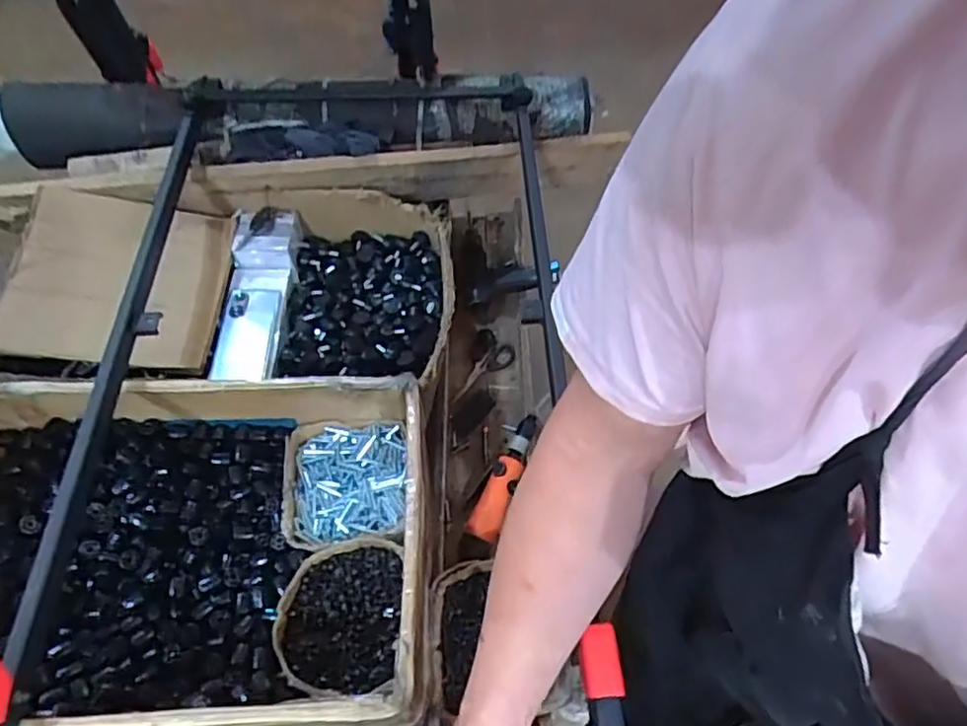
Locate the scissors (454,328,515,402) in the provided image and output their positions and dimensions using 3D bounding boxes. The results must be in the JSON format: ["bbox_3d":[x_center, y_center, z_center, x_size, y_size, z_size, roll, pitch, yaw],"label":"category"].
[{"bbox_3d":[-0.010,0.004,1.022,0.069,0.020,0.130,34,62,20],"label":"scissors"}]

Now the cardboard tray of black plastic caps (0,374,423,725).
[{"bbox_3d":[-0.334,0.193,0.688,0.533,0.127,0.350,0,56,-2],"label":"cardboard tray of black plastic caps"}]

